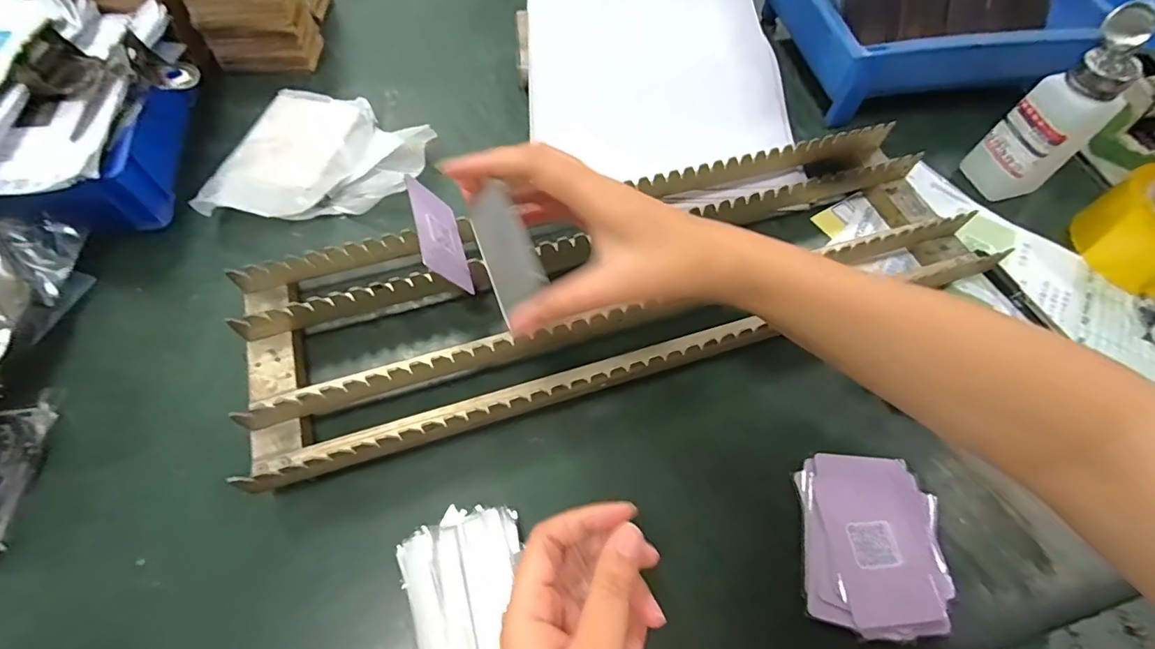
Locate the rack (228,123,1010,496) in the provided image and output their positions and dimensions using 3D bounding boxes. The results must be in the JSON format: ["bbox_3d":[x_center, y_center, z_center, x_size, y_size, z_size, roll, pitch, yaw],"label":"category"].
[{"bbox_3d":[0.043,-0.039,0.395,0.554,0.048,0.174,-17,63,-12],"label":"rack"}]

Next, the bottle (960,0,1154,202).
[{"bbox_3d":[0.414,-0.178,0.434,0.057,0.146,0.063,-34,68,-20],"label":"bottle"}]

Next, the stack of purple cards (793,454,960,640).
[{"bbox_3d":[0.189,0.138,0.319,0.090,0.018,0.101,6,61,0],"label":"stack of purple cards"}]

